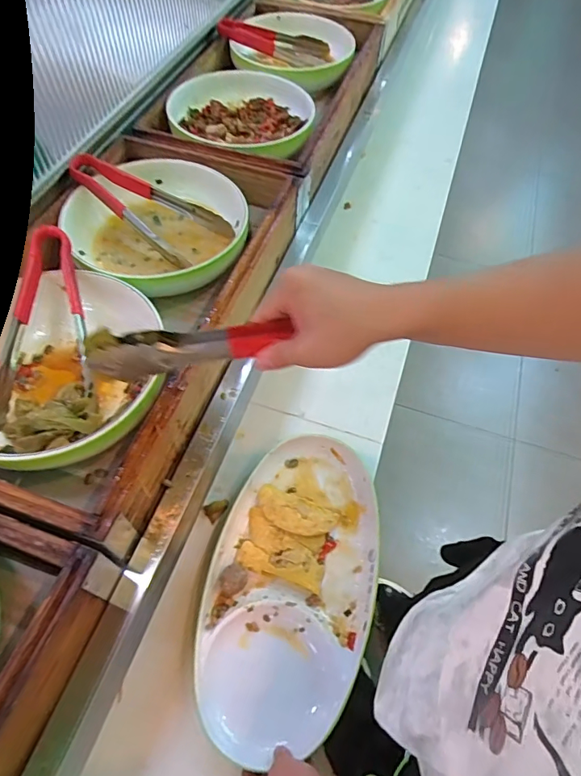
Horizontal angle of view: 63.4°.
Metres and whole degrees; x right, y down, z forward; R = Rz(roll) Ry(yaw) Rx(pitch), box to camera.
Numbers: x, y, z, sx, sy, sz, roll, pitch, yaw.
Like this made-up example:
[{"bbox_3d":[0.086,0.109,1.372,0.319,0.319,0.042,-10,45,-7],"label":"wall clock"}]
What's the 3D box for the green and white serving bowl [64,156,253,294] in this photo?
[{"bbox_3d":[-0.182,-0.216,0.645,0.239,0.064,0.223,-1,59,2],"label":"green and white serving bowl"}]

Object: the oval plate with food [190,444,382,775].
[{"bbox_3d":[0.005,0.224,0.567,0.189,0.042,0.350,14,61,11],"label":"oval plate with food"}]

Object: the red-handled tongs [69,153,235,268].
[{"bbox_3d":[-0.201,-0.238,0.645,0.237,0.040,0.097,25,65,-5],"label":"red-handled tongs"}]

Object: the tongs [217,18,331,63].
[{"bbox_3d":[-0.028,-0.663,0.901,0.217,0.033,0.048,4,58,-15],"label":"tongs"}]

